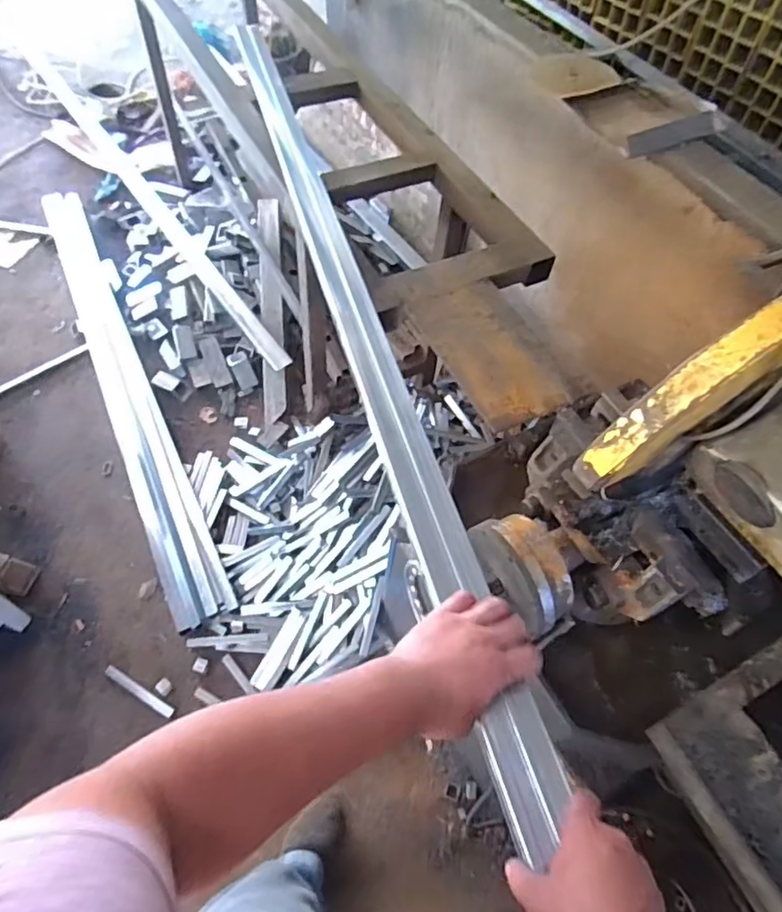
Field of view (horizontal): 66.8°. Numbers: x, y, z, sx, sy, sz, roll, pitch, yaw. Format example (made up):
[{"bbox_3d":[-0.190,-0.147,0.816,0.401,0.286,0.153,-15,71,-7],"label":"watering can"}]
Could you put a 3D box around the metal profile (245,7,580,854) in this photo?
[{"bbox_3d":[-0.078,-0.278,0.936,0.077,0.054,1.569,-12,57,-12],"label":"metal profile"}]

